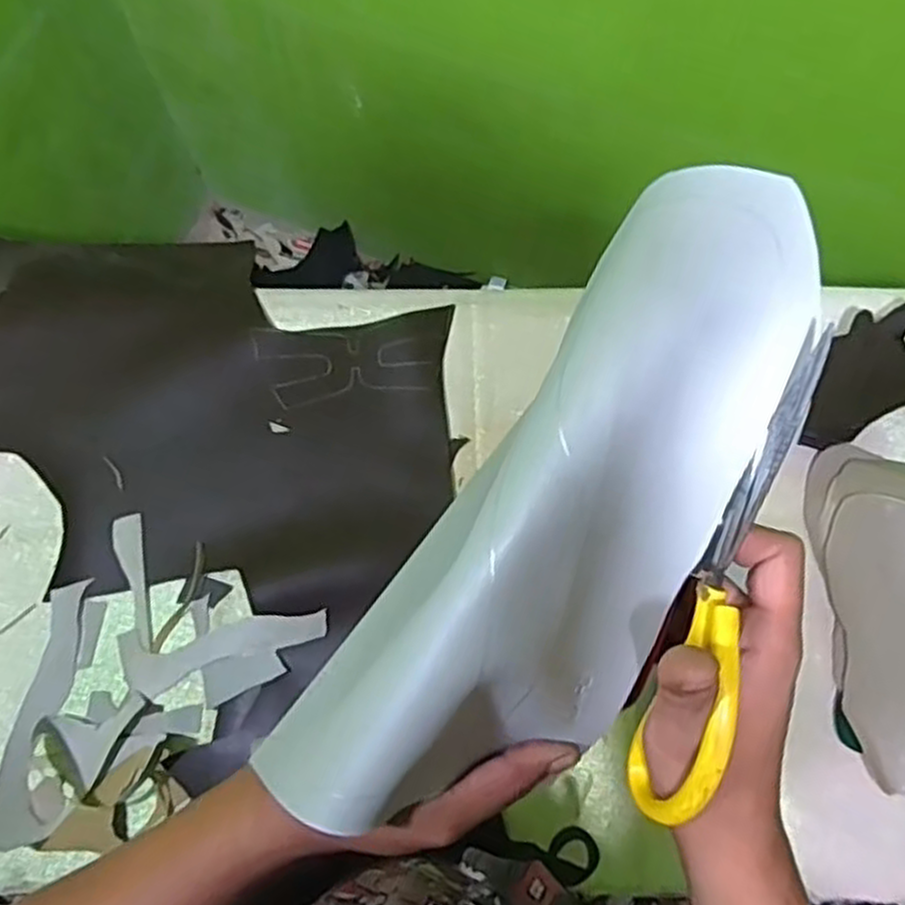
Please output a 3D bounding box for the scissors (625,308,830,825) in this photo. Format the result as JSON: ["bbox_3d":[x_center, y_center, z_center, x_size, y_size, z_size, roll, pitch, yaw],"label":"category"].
[{"bbox_3d":[0.110,0.054,0.317,0.019,0.051,0.207,15,99,5],"label":"scissors"}]

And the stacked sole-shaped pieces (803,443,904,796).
[{"bbox_3d":[0.426,0.148,0.751,0.137,0.039,0.322,-1,71,0],"label":"stacked sole-shaped pieces"}]

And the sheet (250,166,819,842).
[{"bbox_3d":[0.054,0.029,0.324,0.105,0.063,0.301,35,95,11],"label":"sheet"}]

